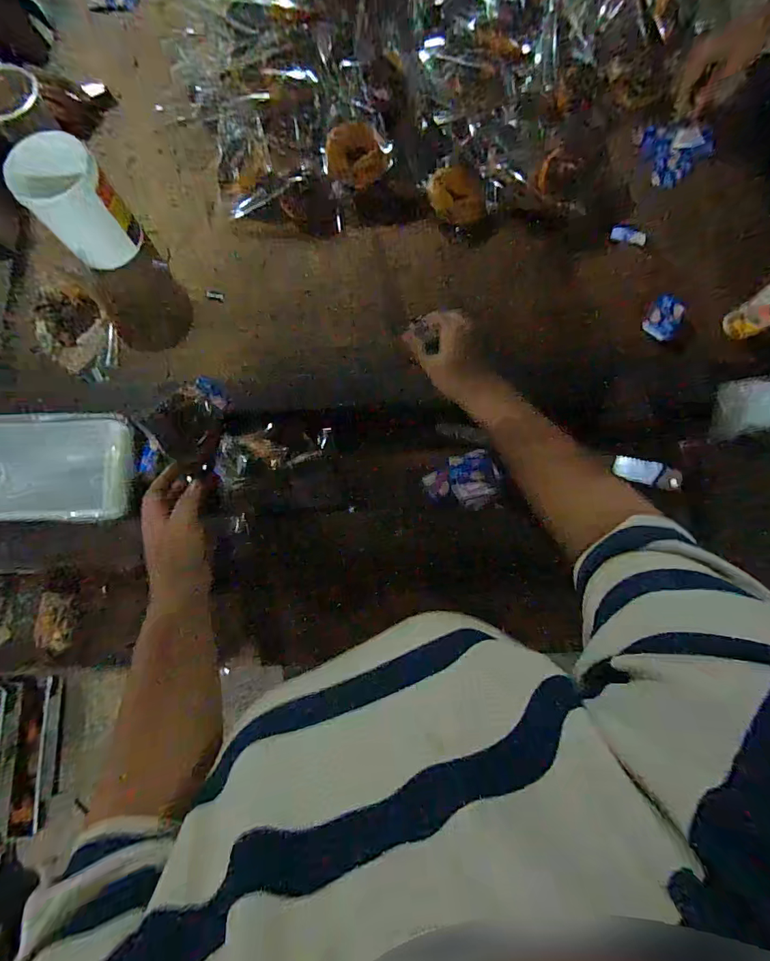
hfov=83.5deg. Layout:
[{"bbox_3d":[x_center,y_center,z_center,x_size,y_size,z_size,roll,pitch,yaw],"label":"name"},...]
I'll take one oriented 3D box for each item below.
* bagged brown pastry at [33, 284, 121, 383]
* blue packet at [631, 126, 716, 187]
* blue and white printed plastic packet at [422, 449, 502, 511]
[{"bbox_3d":[-0.455,-0.219,0.633,0.095,0.029,0.182,-36,81,-6],"label":"bagged brown pastry"},{"bbox_3d":[0.467,-0.541,0.705,0.118,0.057,0.079,37,82,7],"label":"blue packet"},{"bbox_3d":[0.103,0.001,0.583,0.097,0.033,0.081,-5,79,0],"label":"blue and white printed plastic packet"}]

